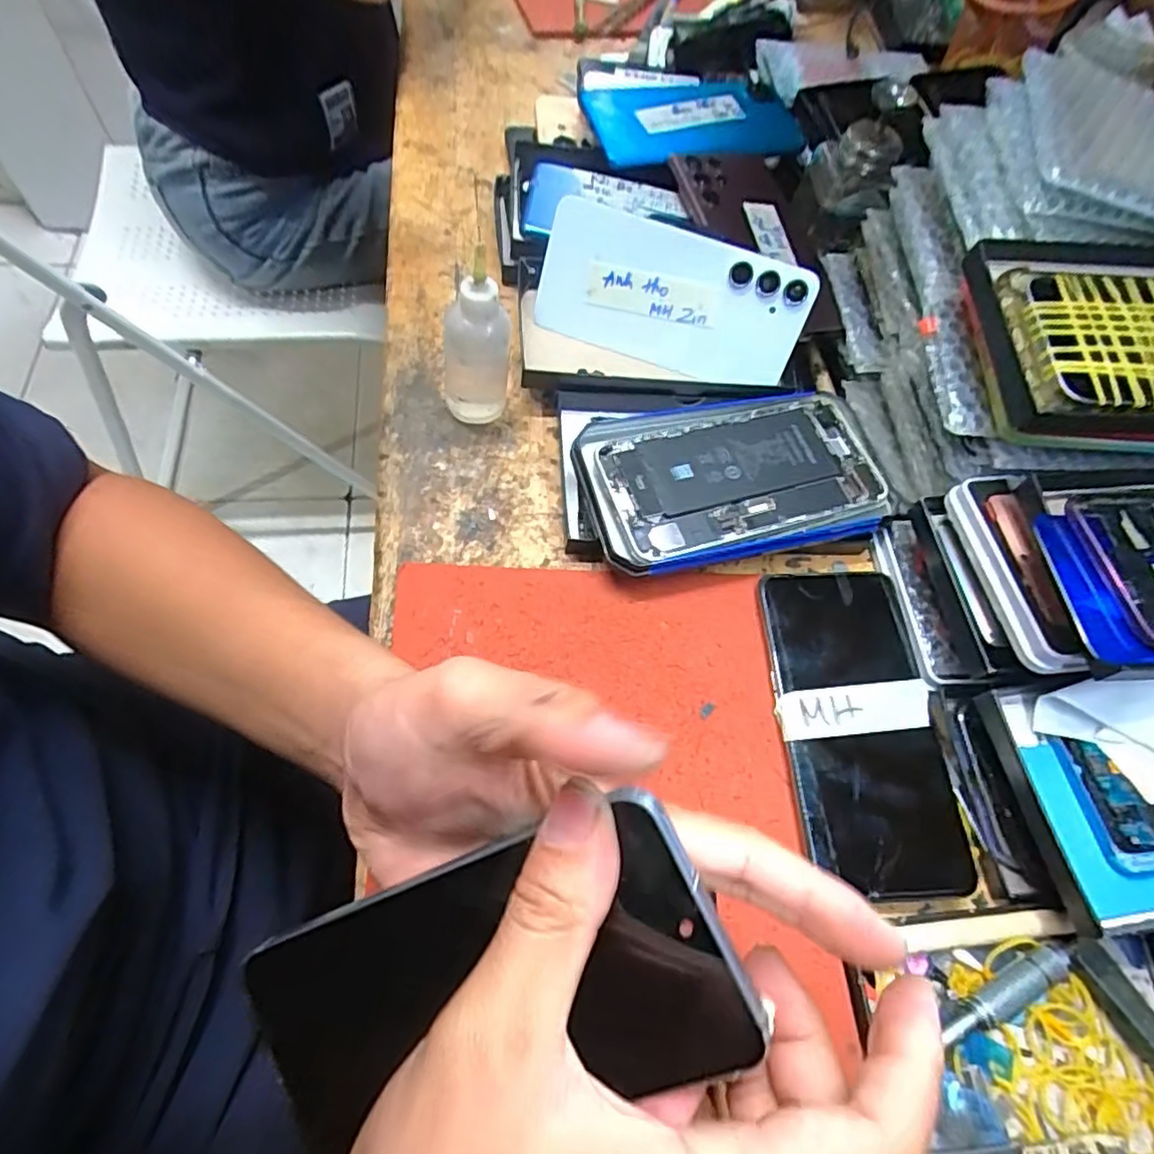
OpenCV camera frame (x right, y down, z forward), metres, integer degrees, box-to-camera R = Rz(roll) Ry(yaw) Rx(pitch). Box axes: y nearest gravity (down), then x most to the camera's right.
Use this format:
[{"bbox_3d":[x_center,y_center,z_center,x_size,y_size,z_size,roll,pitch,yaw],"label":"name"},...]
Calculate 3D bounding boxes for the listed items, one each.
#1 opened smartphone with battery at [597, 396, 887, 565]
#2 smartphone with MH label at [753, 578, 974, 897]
[{"bbox_3d":[0.094,-0.057,0.354,0.156,0.005,0.078,-14,69,-12],"label":"opened smartphone with battery"},{"bbox_3d":[0.138,0.070,0.314,0.072,0.012,0.156,2,63,-6],"label":"smartphone with MH label"}]

